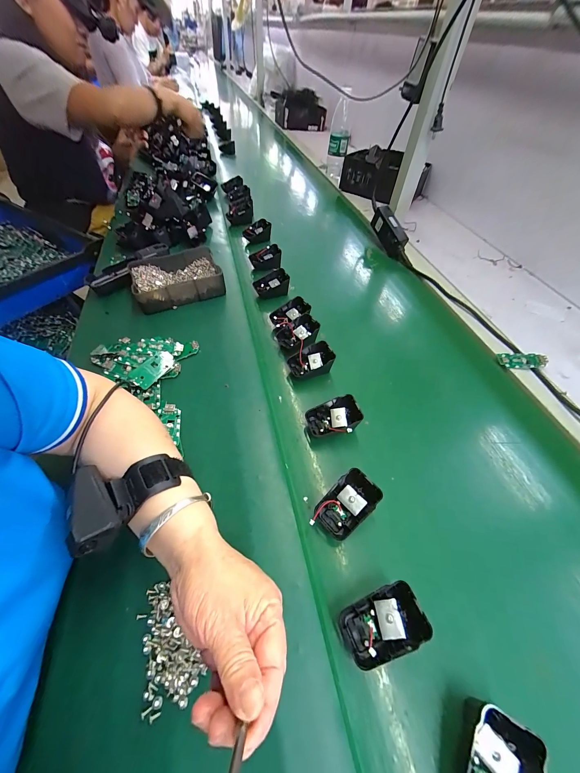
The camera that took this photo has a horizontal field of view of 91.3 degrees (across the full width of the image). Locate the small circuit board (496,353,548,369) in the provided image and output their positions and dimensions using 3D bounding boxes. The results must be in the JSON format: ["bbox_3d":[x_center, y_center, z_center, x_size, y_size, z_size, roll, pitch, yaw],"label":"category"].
[{"bbox_3d":[0.392,-0.043,0.477,0.069,0.008,0.030,3,51,17],"label":"small circuit board"}]

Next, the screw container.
[{"bbox_3d":[-0.221,-0.211,0.558,0.158,0.049,0.136,-19,55,-14],"label":"screw container"}]

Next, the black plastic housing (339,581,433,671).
[{"bbox_3d":[0.083,0.208,0.249,0.069,0.028,0.043,-34,45,6],"label":"black plastic housing"}]

